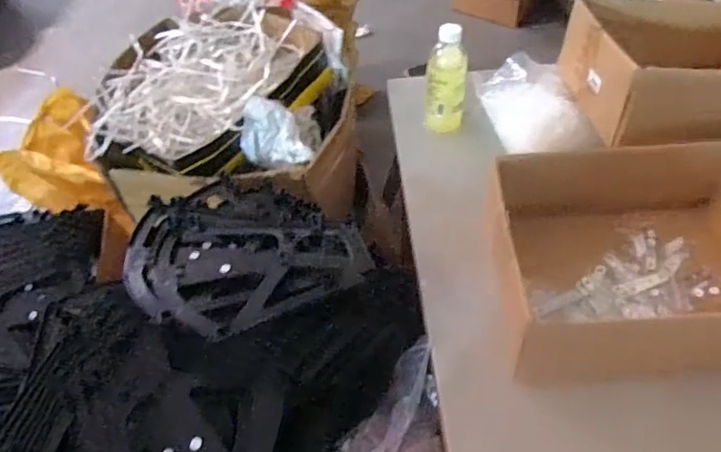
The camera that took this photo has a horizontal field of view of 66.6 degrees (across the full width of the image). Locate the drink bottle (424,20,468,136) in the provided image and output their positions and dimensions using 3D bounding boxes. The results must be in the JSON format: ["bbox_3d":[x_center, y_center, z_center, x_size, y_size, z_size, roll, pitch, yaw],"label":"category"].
[{"bbox_3d":[0.129,-0.217,0.831,0.059,0.158,0.049,3,51,8],"label":"drink bottle"}]

